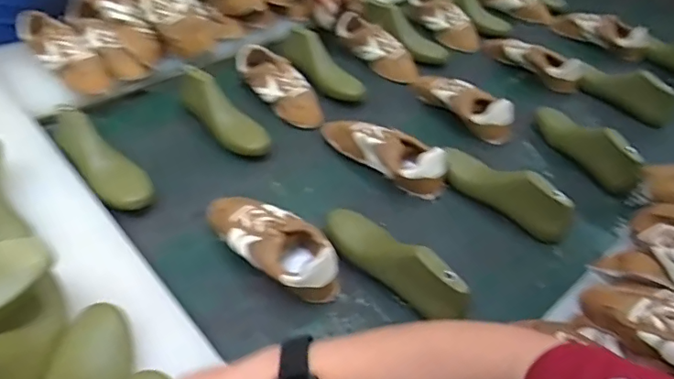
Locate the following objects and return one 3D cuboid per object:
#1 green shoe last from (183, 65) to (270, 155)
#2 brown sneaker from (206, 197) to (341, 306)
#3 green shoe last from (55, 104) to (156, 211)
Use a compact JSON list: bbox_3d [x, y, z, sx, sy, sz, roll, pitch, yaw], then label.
[{"bbox_3d":[-0.220,-0.149,0.984,0.066,0.076,0.235,-31,56,-32],"label":"green shoe last"},{"bbox_3d":[-0.097,0.078,0.784,0.241,0.071,0.102,33,50,23],"label":"brown sneaker"},{"bbox_3d":[-0.398,-0.061,0.865,0.242,0.067,0.070,37,52,26],"label":"green shoe last"}]

